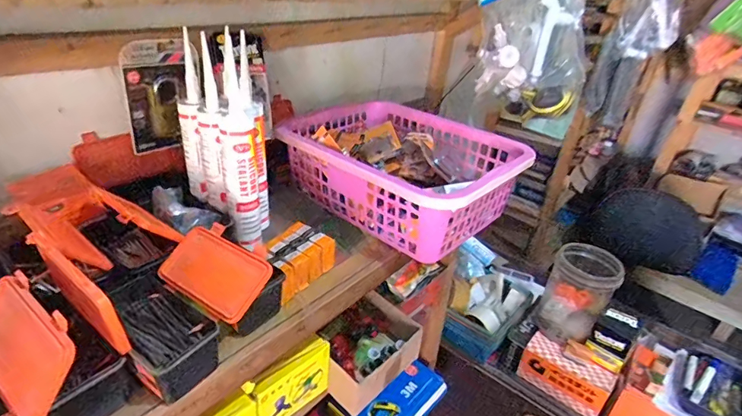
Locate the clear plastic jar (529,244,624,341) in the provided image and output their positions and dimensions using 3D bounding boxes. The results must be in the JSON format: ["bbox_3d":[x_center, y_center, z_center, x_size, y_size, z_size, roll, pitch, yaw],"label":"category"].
[{"bbox_3d":[0.479,0.197,0.987,0.131,0.188,0.132,4,30,-2],"label":"clear plastic jar"}]

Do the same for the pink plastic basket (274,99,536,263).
[{"bbox_3d":[0.041,-0.075,0.791,0.412,0.136,0.288,27,36,34],"label":"pink plastic basket"}]

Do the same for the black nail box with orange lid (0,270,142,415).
[{"bbox_3d":[-0.308,0.131,0.401,0.134,0.103,0.089,25,35,32],"label":"black nail box with orange lid"}]

